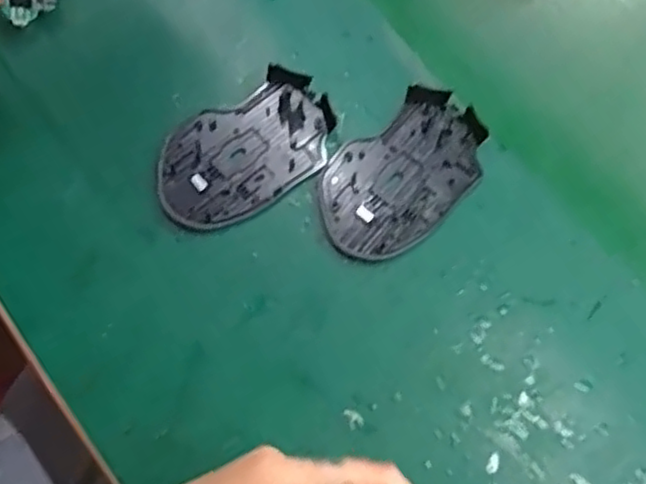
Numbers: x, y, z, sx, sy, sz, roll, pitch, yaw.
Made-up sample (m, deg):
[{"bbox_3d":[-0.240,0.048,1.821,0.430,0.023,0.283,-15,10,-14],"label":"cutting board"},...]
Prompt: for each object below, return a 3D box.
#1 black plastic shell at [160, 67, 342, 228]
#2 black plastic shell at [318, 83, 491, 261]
[{"bbox_3d":[-0.047,-0.056,0.413,0.114,0.010,0.071,-35,75,-14],"label":"black plastic shell"},{"bbox_3d":[0.048,-0.041,0.409,0.114,0.012,0.071,-40,76,-15],"label":"black plastic shell"}]

